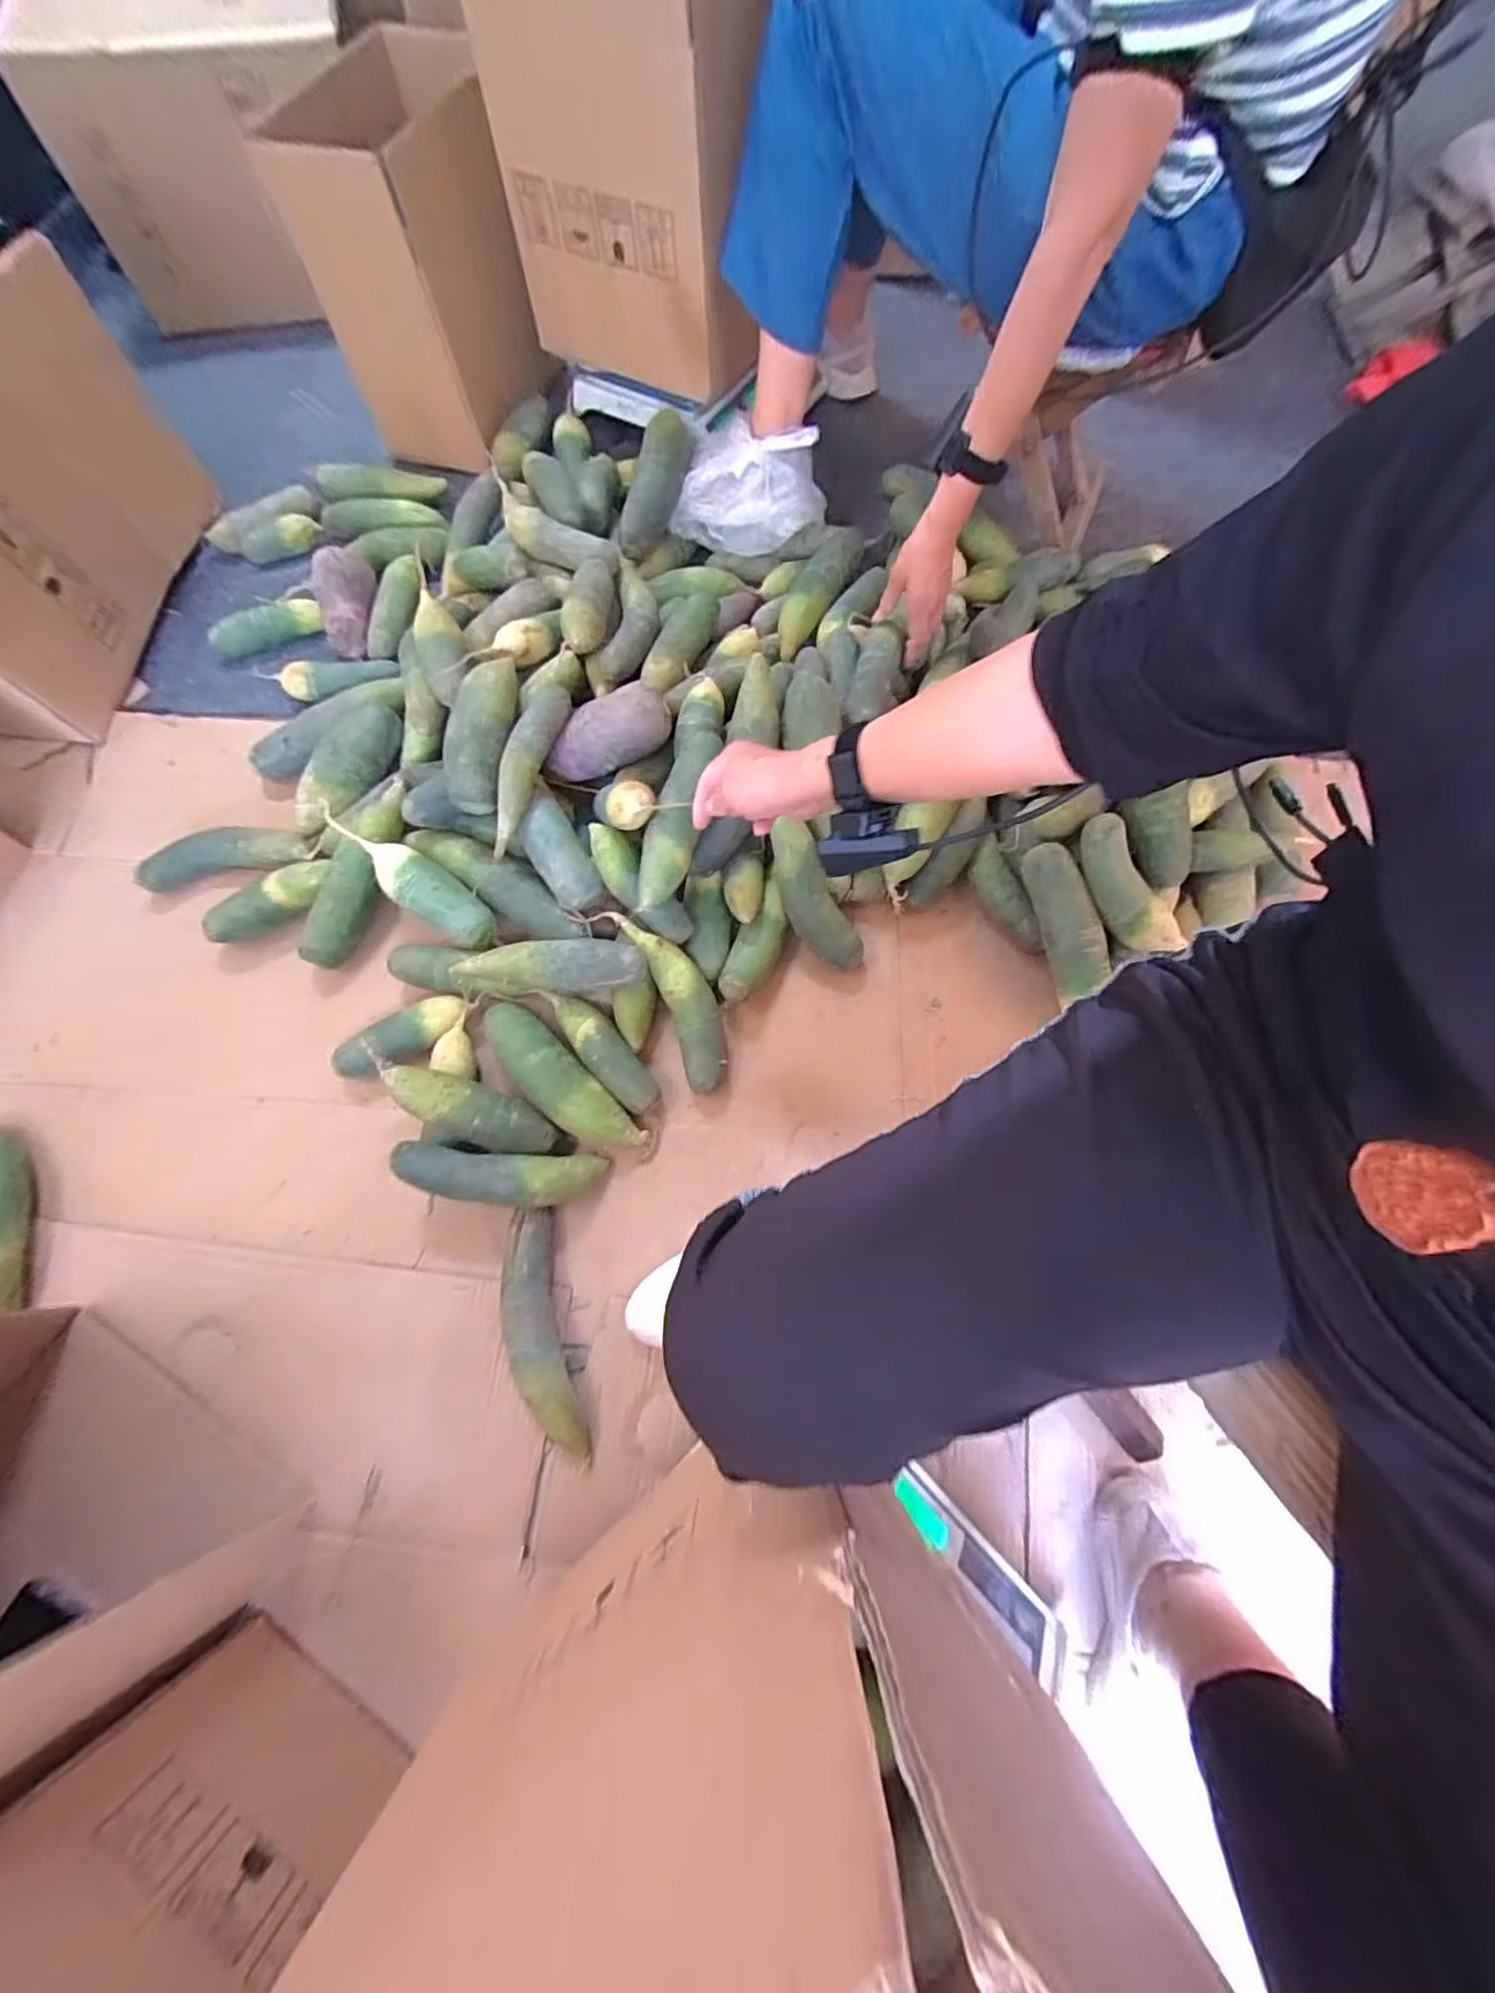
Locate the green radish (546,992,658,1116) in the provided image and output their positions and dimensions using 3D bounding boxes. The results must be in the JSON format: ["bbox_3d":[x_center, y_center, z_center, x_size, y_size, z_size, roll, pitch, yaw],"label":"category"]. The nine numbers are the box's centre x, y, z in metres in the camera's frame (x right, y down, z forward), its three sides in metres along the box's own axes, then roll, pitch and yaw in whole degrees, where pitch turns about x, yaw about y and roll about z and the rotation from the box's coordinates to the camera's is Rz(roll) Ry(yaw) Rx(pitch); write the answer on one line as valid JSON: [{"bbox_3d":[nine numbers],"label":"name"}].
[{"bbox_3d":[-0.167,0.060,0.741,0.050,0.051,0.176,-41,76,-13],"label":"green radish"}]

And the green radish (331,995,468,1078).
[{"bbox_3d":[-0.397,0.048,0.749,0.155,0.053,0.051,-27,73,-9],"label":"green radish"}]

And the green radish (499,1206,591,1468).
[{"bbox_3d":[-0.208,0.334,0.641,0.052,0.052,0.234,-13,71,-5],"label":"green radish"}]

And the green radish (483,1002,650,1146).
[{"bbox_3d":[-0.208,0.096,0.717,0.227,0.067,0.067,40,75,12],"label":"green radish"}]

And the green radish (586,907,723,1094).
[{"bbox_3d":[-0.085,-0.006,0.751,0.074,0.072,0.233,-30,74,-10],"label":"green radish"}]

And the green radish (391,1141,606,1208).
[{"bbox_3d":[-0.254,0.187,0.670,0.211,0.047,0.057,8,70,-14],"label":"green radish"}]

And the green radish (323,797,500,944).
[{"bbox_3d":[-0.410,-0.146,0.773,0.264,0.054,0.064,37,74,11],"label":"green radish"}]

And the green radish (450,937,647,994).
[{"bbox_3d":[-0.221,-0.034,0.730,0.214,0.058,0.060,-1,71,-1],"label":"green radish"}]

